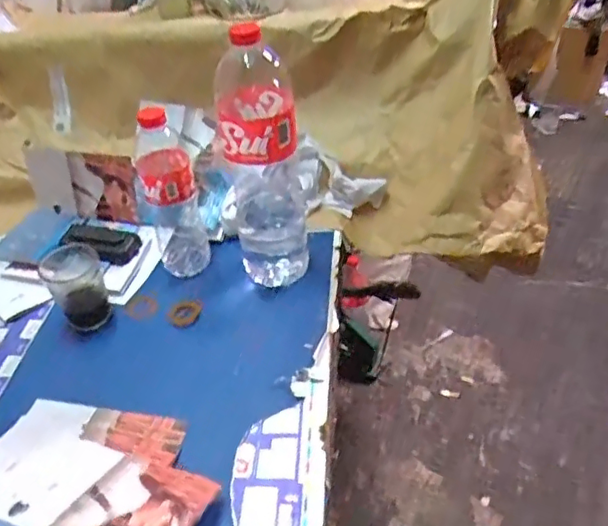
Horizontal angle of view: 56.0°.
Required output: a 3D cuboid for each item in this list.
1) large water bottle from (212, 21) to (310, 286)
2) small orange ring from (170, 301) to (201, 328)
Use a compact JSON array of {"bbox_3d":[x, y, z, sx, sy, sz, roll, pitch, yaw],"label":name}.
[{"bbox_3d":[-0.042,-0.104,0.665,0.090,0.294,0.086,-6,39,-2],"label":"large water bottle"},{"bbox_3d":[-0.148,0.063,0.714,0.039,0.014,0.032,-11,40,-8],"label":"small orange ring"}]

